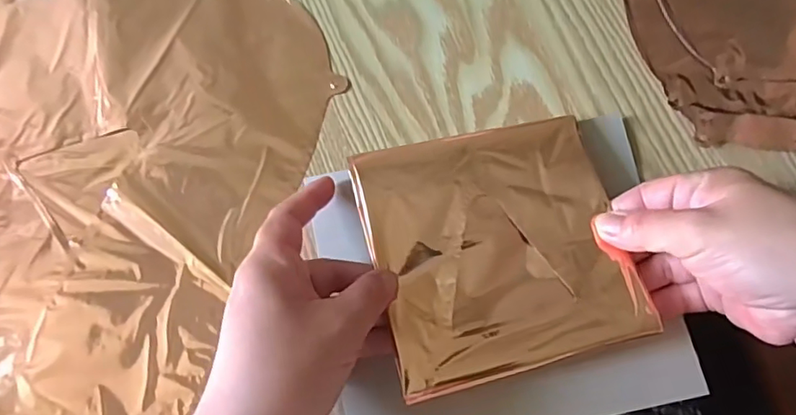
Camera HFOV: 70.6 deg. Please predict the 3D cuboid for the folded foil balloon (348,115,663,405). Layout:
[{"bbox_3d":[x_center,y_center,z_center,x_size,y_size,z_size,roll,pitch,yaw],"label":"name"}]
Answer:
[{"bbox_3d":[0.052,0.019,0.304,0.130,0.008,0.133,-15,74,-2],"label":"folded foil balloon"}]

